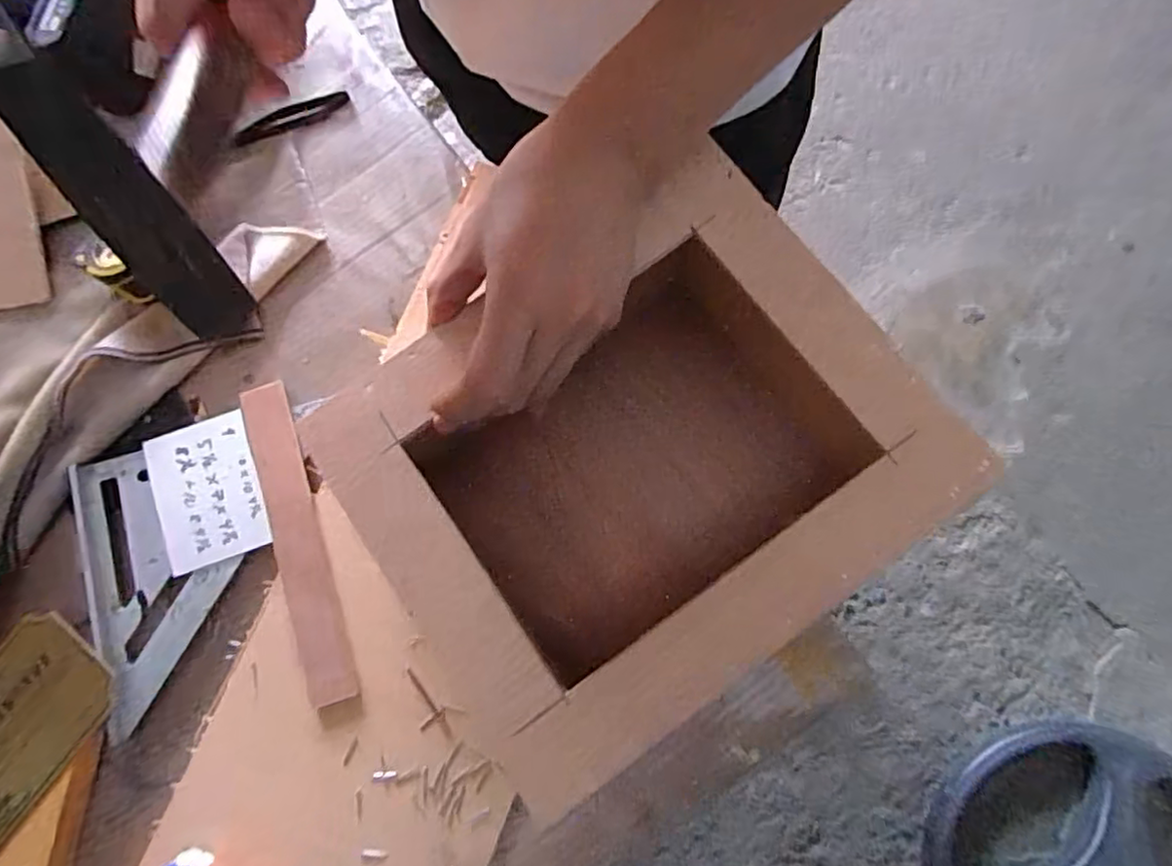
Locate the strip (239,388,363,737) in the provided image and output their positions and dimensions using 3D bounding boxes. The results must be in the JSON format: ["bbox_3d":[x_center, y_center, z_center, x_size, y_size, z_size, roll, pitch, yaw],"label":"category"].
[{"bbox_3d":[-0.190,0.074,0.418,0.033,0.007,0.227,-20,79,1],"label":"strip"}]

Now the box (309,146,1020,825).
[{"bbox_3d":[0.023,0.019,0.350,0.246,0.131,0.205,-36,79,-6],"label":"box"}]

